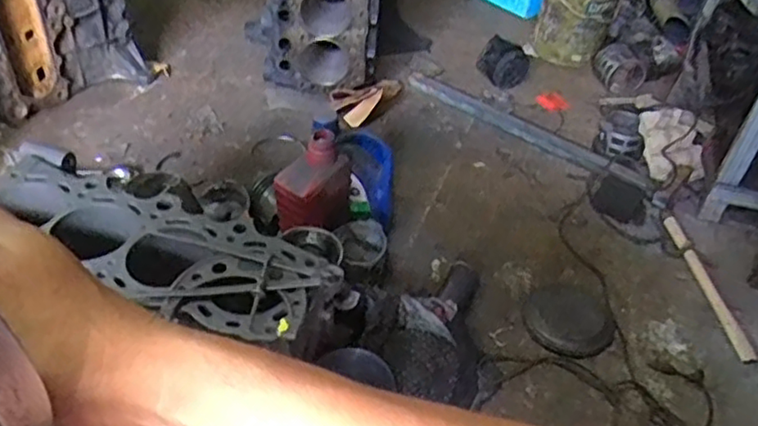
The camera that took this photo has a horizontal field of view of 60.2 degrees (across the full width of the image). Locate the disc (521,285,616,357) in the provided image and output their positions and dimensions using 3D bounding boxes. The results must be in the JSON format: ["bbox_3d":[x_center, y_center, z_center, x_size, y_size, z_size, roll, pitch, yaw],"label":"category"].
[{"bbox_3d":[0.283,0.157,0.971,0.125,0.013,0.130,2,44,-2],"label":"disc"}]

